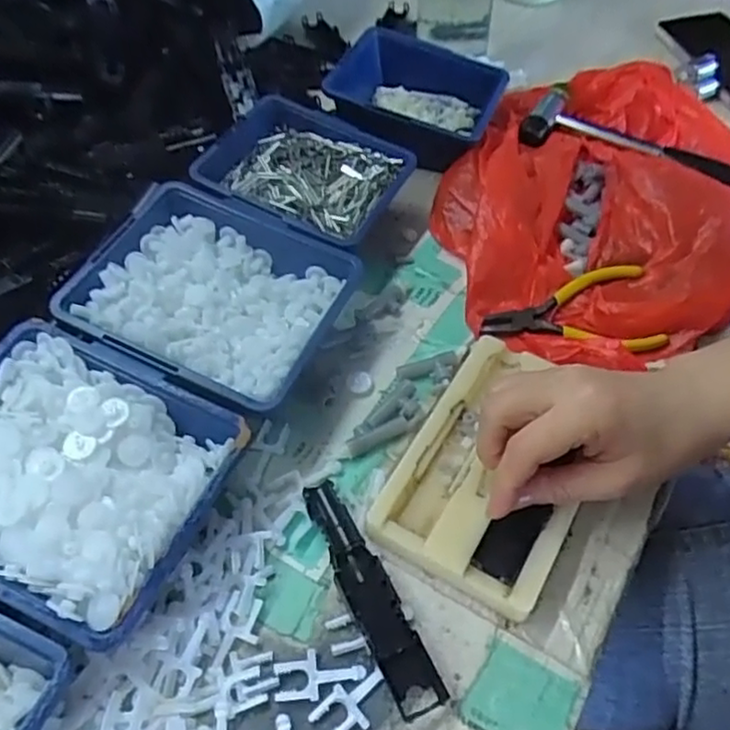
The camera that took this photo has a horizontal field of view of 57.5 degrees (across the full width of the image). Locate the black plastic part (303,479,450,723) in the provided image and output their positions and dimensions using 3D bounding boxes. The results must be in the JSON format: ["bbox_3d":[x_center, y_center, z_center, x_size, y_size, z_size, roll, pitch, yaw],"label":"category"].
[{"bbox_3d":[0.000,0.110,0.323,0.023,0.014,0.118,-24,56,-16],"label":"black plastic part"}]

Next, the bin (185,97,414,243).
[{"bbox_3d":[-0.039,-0.127,0.470,0.122,0.058,0.107,18,55,15],"label":"bin"}]

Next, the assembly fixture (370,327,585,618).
[{"bbox_3d":[0.071,0.053,0.359,0.088,0.023,0.138,23,57,18],"label":"assembly fixture"}]

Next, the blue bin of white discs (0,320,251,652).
[{"bbox_3d":[-0.141,0.055,0.325,0.139,0.054,0.123,18,55,15],"label":"blue bin of white discs"}]

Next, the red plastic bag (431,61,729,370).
[{"bbox_3d":[0.169,-0.117,0.469,0.217,0.040,0.296,11,54,10],"label":"red plastic bag"}]

